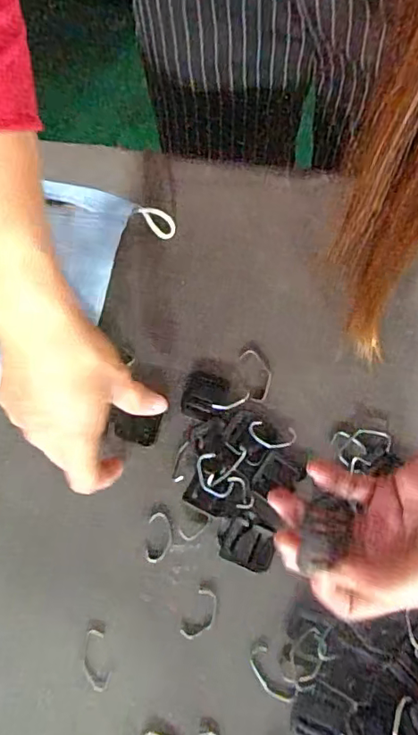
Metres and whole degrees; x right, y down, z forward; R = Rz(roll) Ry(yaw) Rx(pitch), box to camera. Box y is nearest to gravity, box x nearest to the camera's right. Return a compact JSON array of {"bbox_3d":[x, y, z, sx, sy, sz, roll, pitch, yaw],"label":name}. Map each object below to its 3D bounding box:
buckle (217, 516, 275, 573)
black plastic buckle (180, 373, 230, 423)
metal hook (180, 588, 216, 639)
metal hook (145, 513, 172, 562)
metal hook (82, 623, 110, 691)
[{"bbox_3d":[0.025,0.118,0.367,0.037,0.006,0.029,22,77,7],"label":"buckle"},{"bbox_3d":[-0.003,0.022,0.399,0.030,0.007,0.035,15,76,5],"label":"black plastic buckle"},{"bbox_3d":[-0.005,0.163,0.360,0.017,0.004,0.032,25,77,8],"label":"metal hook"},{"bbox_3d":[-0.034,0.116,0.373,0.017,0.004,0.032,6,75,3],"label":"metal hook"},{"bbox_3d":[-0.075,0.189,0.358,0.016,0.004,0.040,-11,75,-1],"label":"metal hook"}]

